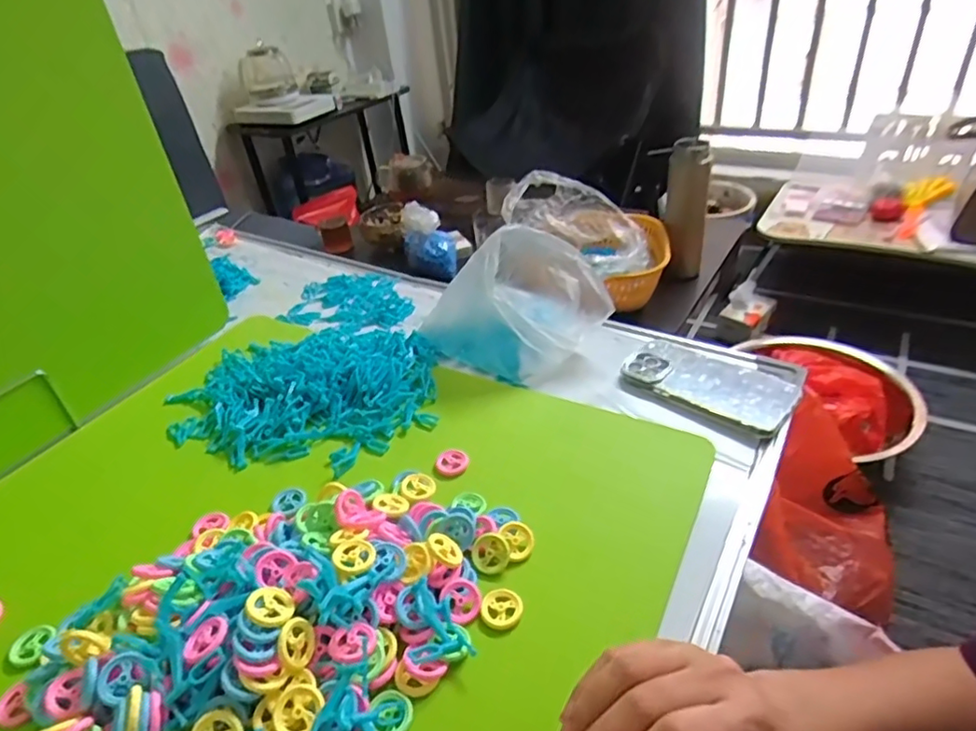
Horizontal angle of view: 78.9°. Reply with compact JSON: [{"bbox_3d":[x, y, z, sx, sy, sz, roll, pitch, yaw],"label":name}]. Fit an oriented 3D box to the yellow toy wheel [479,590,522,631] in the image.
[{"bbox_3d":[0.010,0.175,0.428,0.029,0.004,0.030,-4,37,3],"label":"yellow toy wheel"}]

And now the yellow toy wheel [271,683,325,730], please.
[{"bbox_3d":[-0.116,0.209,0.358,0.027,0.004,0.030,20,54,15],"label":"yellow toy wheel"}]

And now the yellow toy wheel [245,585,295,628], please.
[{"bbox_3d":[-0.141,0.157,0.386,0.030,0.005,0.029,22,22,-4],"label":"yellow toy wheel"}]

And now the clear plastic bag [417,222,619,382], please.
[{"bbox_3d":[0.025,-0.074,0.672,0.193,0.134,0.132,14,40,28],"label":"clear plastic bag"}]

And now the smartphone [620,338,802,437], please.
[{"bbox_3d":[0.229,0.014,0.614,0.164,0.013,0.090,21,43,34],"label":"smartphone"}]

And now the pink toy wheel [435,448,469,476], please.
[{"bbox_3d":[-0.033,0.089,0.547,0.029,0.010,0.026,-3,37,4],"label":"pink toy wheel"}]

